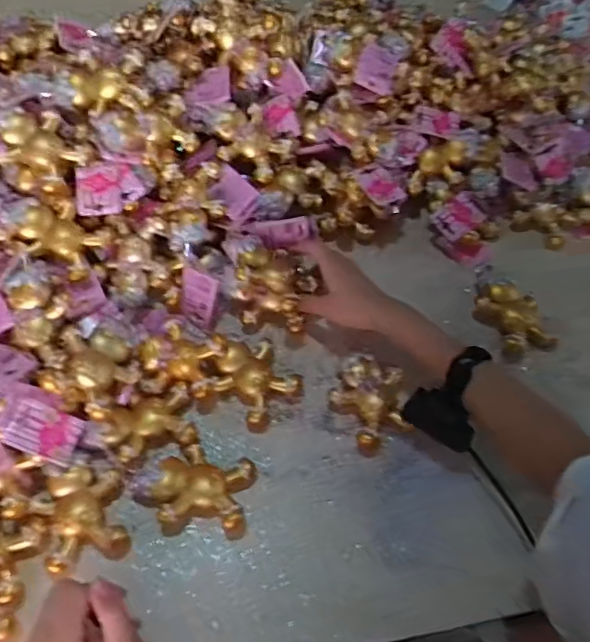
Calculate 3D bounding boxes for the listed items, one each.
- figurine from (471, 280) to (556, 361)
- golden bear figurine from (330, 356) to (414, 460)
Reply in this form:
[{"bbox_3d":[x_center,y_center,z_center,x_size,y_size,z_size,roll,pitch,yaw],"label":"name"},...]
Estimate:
[{"bbox_3d":[0.248,-0.005,0.672,0.063,0.047,0.104,-23,61,-18],"label":"figurine"},{"bbox_3d":[0.082,0.080,0.613,0.080,0.039,0.095,-25,61,-19],"label":"golden bear figurine"}]

